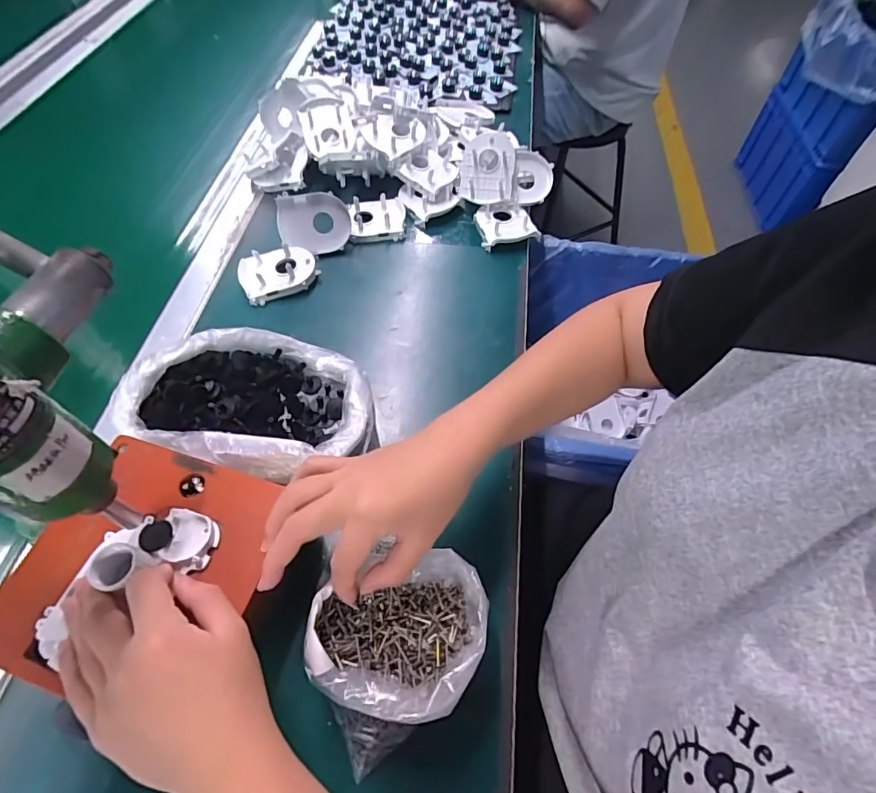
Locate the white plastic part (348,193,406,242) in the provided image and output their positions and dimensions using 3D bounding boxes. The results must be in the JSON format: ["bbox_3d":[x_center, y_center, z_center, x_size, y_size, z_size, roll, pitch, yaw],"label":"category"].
[{"bbox_3d":[-0.075,-0.220,0.588,0.067,0.027,0.062,-4,59,-5],"label":"white plastic part"}]

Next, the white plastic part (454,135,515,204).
[{"bbox_3d":[0.061,-0.281,0.589,0.065,0.078,0.022,8,14,8],"label":"white plastic part"}]

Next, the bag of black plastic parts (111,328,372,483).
[{"bbox_3d":[-0.154,0.001,0.423,0.195,0.058,0.147,16,59,7],"label":"bag of black plastic parts"}]

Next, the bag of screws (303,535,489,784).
[{"bbox_3d":[-0.023,0.162,0.321,0.117,0.061,0.105,-26,63,-17],"label":"bag of screws"}]

